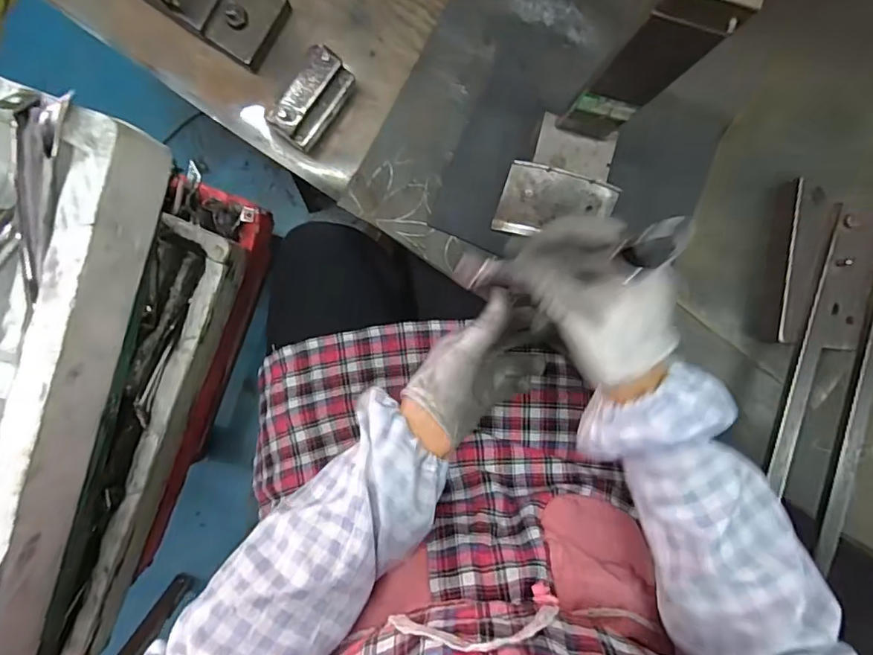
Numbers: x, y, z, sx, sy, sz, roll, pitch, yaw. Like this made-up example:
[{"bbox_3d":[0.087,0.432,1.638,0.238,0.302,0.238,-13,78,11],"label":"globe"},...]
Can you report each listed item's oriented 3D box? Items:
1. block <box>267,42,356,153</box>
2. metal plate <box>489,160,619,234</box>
[{"bbox_3d":[-0.099,-0.178,0.407,0.031,0.049,0.071,34,91,-4],"label":"block"},{"bbox_3d":[0.098,-0.097,0.417,0.089,0.011,0.061,13,129,-3],"label":"metal plate"}]

